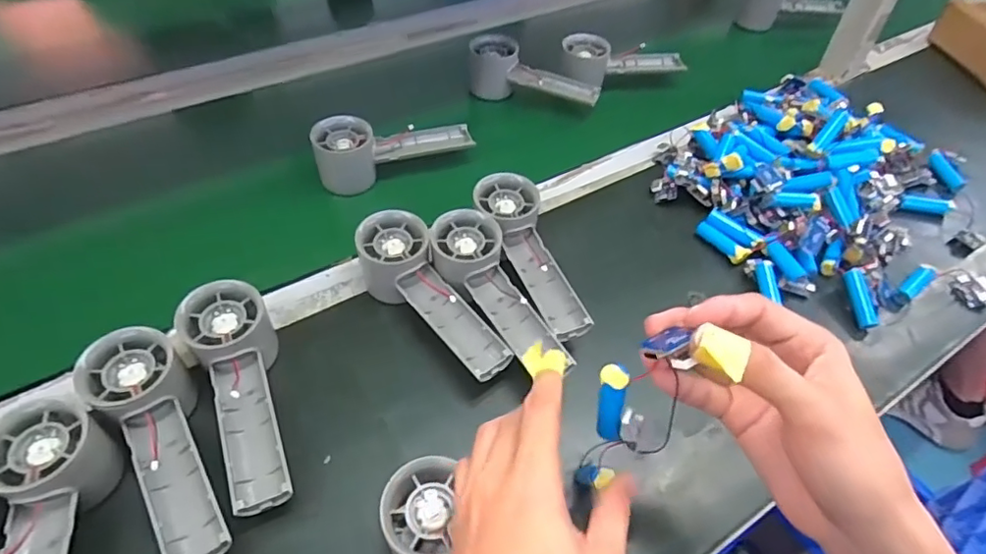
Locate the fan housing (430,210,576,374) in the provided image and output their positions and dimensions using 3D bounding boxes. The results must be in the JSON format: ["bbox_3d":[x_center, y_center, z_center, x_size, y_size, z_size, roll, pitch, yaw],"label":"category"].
[{"bbox_3d":[0.006,0.014,0.441,0.052,0.032,0.151,-26,71,-25],"label":"fan housing"}]

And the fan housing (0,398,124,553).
[{"bbox_3d":[-0.260,0.153,0.318,0.054,0.046,0.152,-6,62,-10],"label":"fan housing"}]

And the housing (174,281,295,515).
[{"bbox_3d":[-0.172,0.083,0.386,0.053,0.050,0.156,-16,66,-18],"label":"housing"}]

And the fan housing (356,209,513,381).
[{"bbox_3d":[-0.049,0.021,0.446,0.050,0.054,0.156,-32,70,-29],"label":"fan housing"}]

